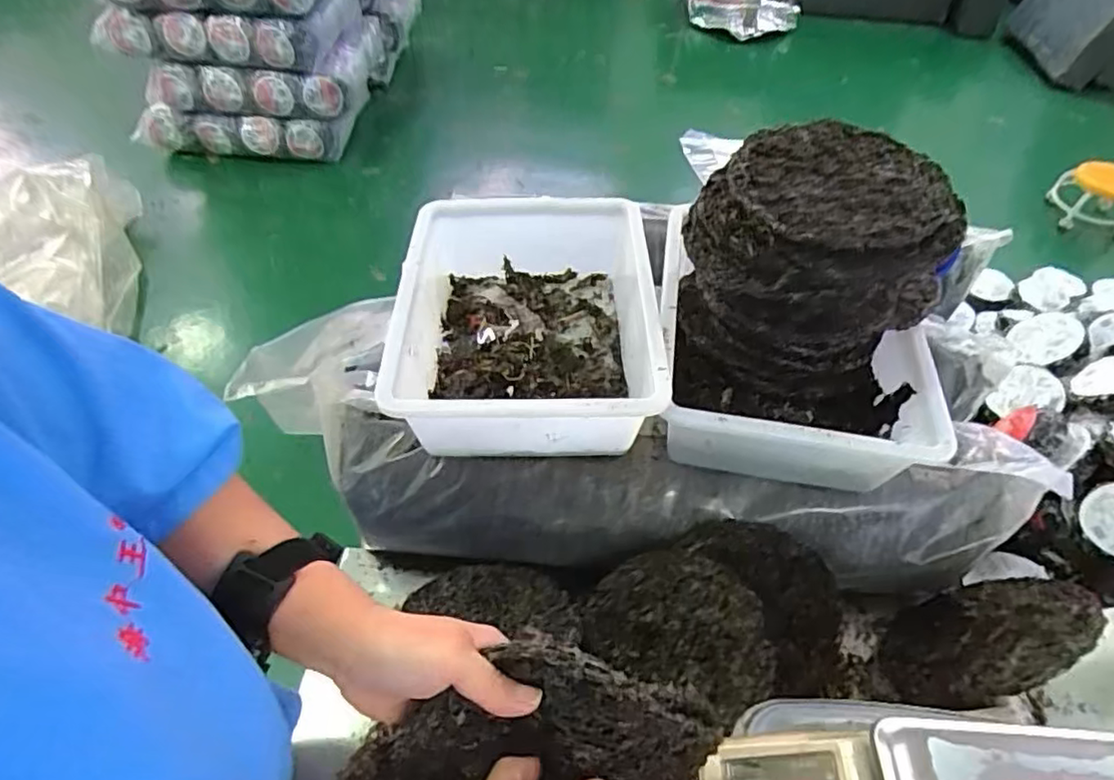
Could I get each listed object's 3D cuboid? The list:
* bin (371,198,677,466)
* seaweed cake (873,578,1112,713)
[{"bbox_3d":[-0.034,-0.075,0.742,0.274,0.114,0.346,2,49,-1],"label":"bin"},{"bbox_3d":[0.438,0.256,0.671,0.212,0.200,0.017,-27,86,2],"label":"seaweed cake"}]

